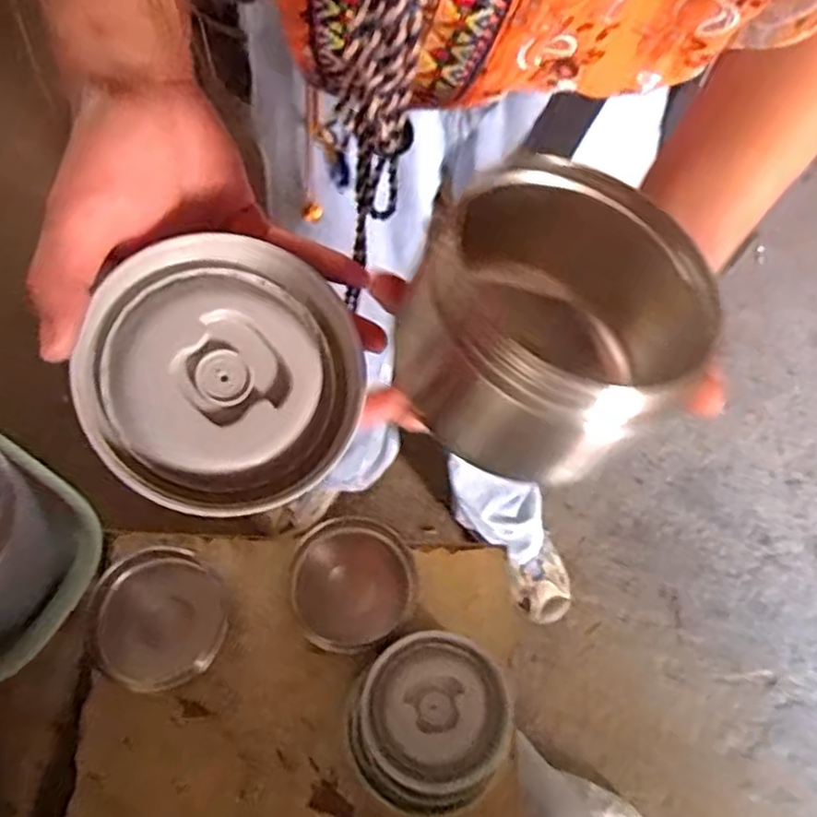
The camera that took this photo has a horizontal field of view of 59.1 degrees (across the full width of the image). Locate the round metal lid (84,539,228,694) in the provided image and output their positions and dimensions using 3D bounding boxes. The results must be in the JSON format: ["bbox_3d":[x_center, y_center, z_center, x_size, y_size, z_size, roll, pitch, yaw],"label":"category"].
[{"bbox_3d":[-0.202,0.171,0.586,0.117,0.025,0.107,30,69,20],"label":"round metal lid"}]

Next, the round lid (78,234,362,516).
[{"bbox_3d":[-0.073,-0.012,0.285,0.104,0.015,0.105,5,77,-20],"label":"round lid"}]

